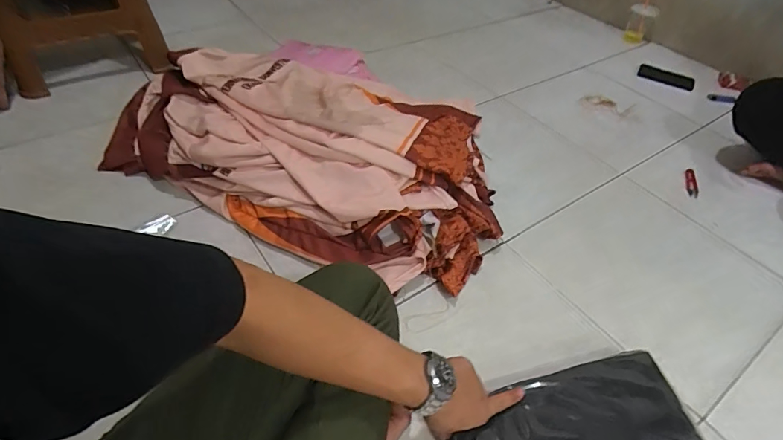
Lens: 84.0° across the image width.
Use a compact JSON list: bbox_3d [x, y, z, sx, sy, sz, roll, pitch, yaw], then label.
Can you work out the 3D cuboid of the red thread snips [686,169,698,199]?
[{"bbox_3d":[0.700,-0.087,1.013,0.023,0.008,0.098,16,49,10],"label":"red thread snips"}]

